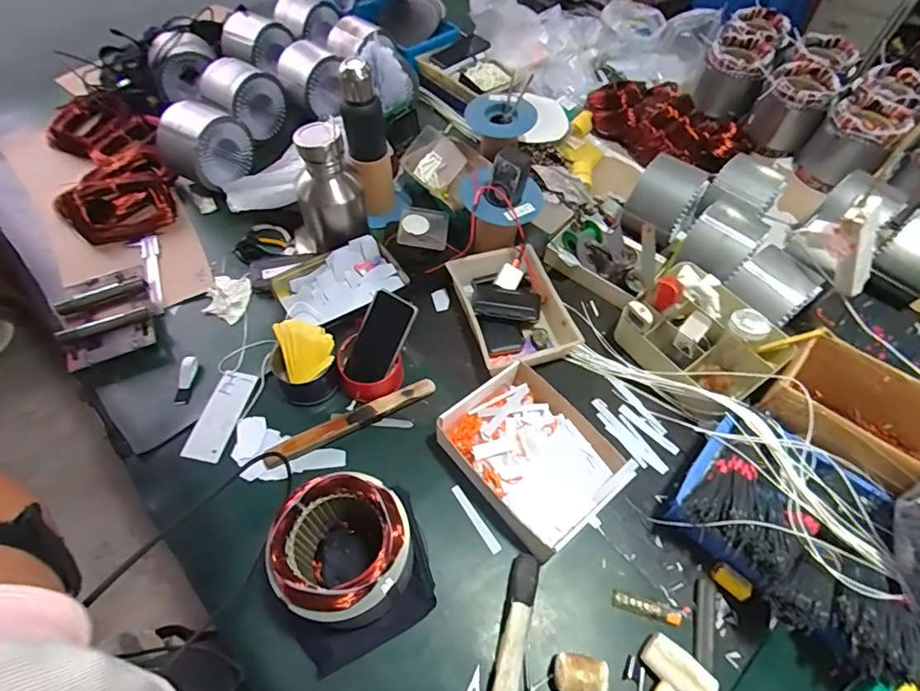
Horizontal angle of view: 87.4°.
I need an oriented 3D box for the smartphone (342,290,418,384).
[{"bbox_3d":[-0.130,-0.009,0.772,0.077,0.013,0.151,29,102,16],"label":"smartphone"}]

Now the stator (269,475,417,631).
[{"bbox_3d":[-0.135,0.252,0.581,0.140,0.172,0.147,1,57,-1],"label":"stator"}]

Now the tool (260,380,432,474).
[{"bbox_3d":[-0.168,0.118,0.759,0.275,0.024,0.029,-23,61,-18],"label":"tool"}]

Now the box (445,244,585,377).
[{"bbox_3d":[0.096,-0.061,0.870,0.171,0.062,0.250,-13,59,-10],"label":"box"}]

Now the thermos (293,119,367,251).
[{"bbox_3d":[-0.233,-0.276,0.868,0.119,0.209,0.091,-10,58,-8],"label":"thermos"}]

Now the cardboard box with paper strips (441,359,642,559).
[{"bbox_3d":[0.107,0.164,0.718,0.190,0.077,0.239,-31,63,-20],"label":"cardboard box with paper strips"}]

